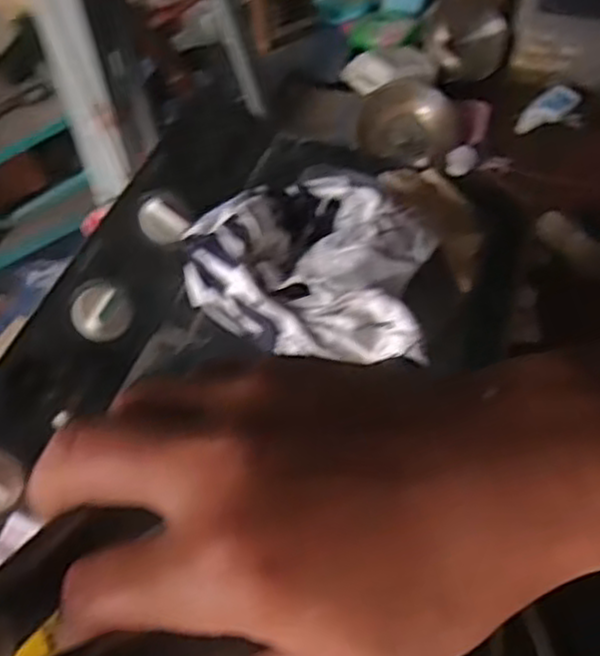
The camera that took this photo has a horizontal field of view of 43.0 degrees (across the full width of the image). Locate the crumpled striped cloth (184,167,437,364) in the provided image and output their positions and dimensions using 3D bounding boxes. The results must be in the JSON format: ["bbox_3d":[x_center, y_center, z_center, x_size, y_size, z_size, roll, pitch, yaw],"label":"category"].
[{"bbox_3d":[0.011,-0.085,0.916,0.287,0.072,0.283,5,56,7],"label":"crumpled striped cloth"}]

